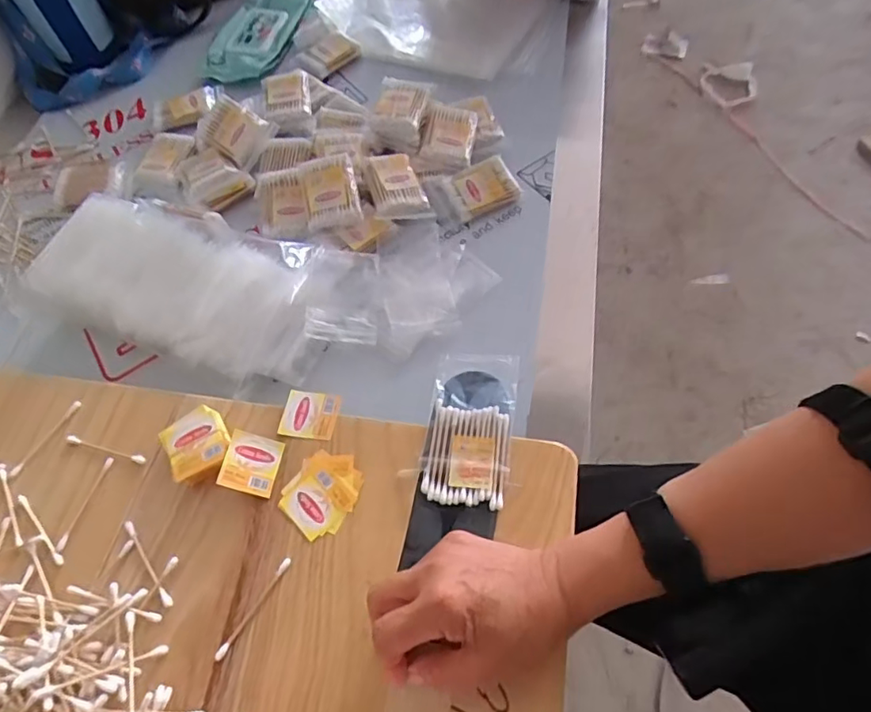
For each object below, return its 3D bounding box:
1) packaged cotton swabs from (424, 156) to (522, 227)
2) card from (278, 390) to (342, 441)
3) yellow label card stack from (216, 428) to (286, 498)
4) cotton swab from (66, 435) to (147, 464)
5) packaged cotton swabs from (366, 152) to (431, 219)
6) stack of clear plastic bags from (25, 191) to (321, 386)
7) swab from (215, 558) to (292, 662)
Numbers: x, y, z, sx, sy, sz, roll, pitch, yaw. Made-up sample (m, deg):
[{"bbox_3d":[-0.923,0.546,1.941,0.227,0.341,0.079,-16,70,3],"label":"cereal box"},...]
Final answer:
[{"bbox_3d":[0.041,-0.180,0.614,0.094,0.034,0.056,-19,60,-5],"label":"packaged cotton swabs"},{"bbox_3d":[-0.100,0.046,0.448,0.043,0.004,0.039,5,61,9],"label":"card"},{"bbox_3d":[-0.137,0.080,0.420,0.039,0.004,0.043,19,58,-17],"label":"yellow label card stack"},{"bbox_3d":[-0.261,0.073,0.443,0.073,0.004,0.006,12,62,12],"label":"cotton swab"},{"bbox_3d":[-0.042,-0.180,0.602,0.056,0.020,0.079,-11,70,-15],"label":"packaged cotton swabs"},{"bbox_3d":[-0.246,-0.076,0.545,0.250,0.037,0.146,21,60,3],"label":"stack of clear plastic bags"},{"bbox_3d":[-0.121,0.168,0.375,0.006,0.004,0.072,27,66,19],"label":"swab"}]

